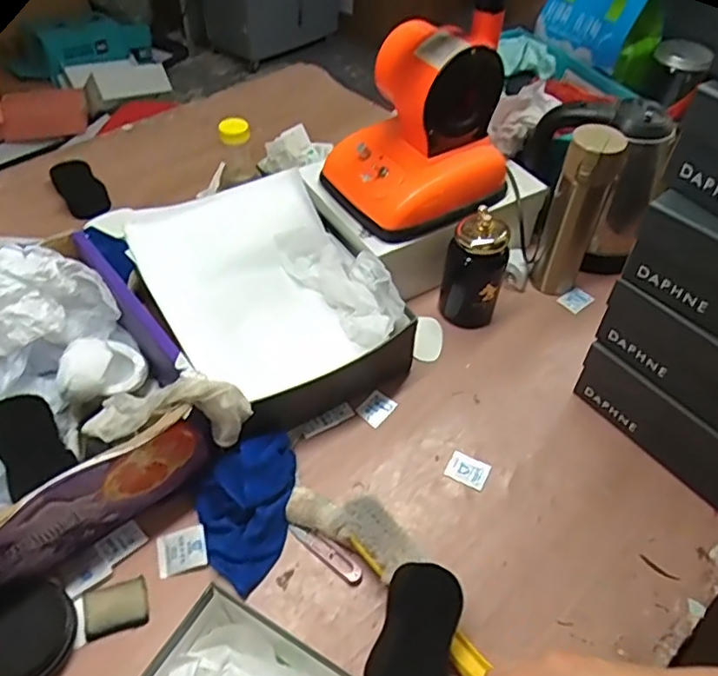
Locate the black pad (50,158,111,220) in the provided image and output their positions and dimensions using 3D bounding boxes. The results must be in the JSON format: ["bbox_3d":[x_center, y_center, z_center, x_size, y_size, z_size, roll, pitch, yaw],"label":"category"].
[{"bbox_3d":[-0.456,-0.245,1.026,0.062,0.030,0.144,-31,57,-25],"label":"black pad"}]

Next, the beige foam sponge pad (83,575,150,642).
[{"bbox_3d":[-0.237,0.263,0.608,0.057,0.005,0.049,-14,51,-14],"label":"beige foam sponge pad"}]

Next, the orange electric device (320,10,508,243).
[{"bbox_3d":[0.074,-0.271,0.803,0.191,0.218,0.202,37,58,26],"label":"orange electric device"}]

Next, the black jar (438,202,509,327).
[{"bbox_3d":[0.150,-0.091,0.815,0.075,0.162,0.060,12,50,8],"label":"black jar"}]

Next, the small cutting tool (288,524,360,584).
[{"bbox_3d":[-0.036,0.222,0.650,0.089,0.007,0.019,33,56,24],"label":"small cutting tool"}]

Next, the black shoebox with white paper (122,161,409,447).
[{"bbox_3d":[-0.117,-0.050,0.804,0.247,0.130,0.320,-26,55,-22],"label":"black shoebox with white paper"}]

